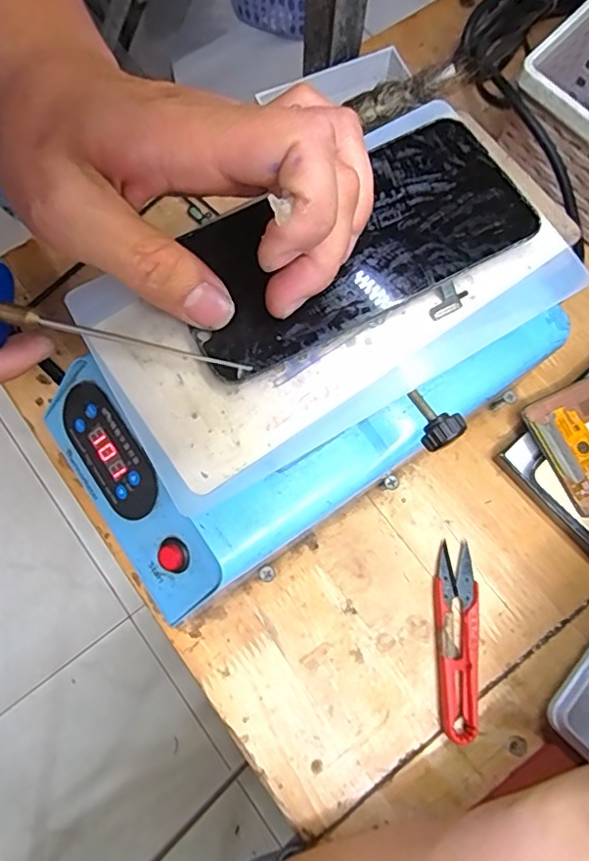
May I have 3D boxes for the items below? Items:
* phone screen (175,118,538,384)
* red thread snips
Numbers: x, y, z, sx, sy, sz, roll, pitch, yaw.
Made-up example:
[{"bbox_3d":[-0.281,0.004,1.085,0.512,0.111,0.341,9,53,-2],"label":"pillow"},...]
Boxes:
[{"bbox_3d":[0.019,-0.074,0.220,0.136,0.005,0.068,-30,77,-6],"label":"phone screen"},{"bbox_3d":[0.091,0.114,0.306,0.024,0.008,0.100,2,75,0],"label":"red thread snips"}]

